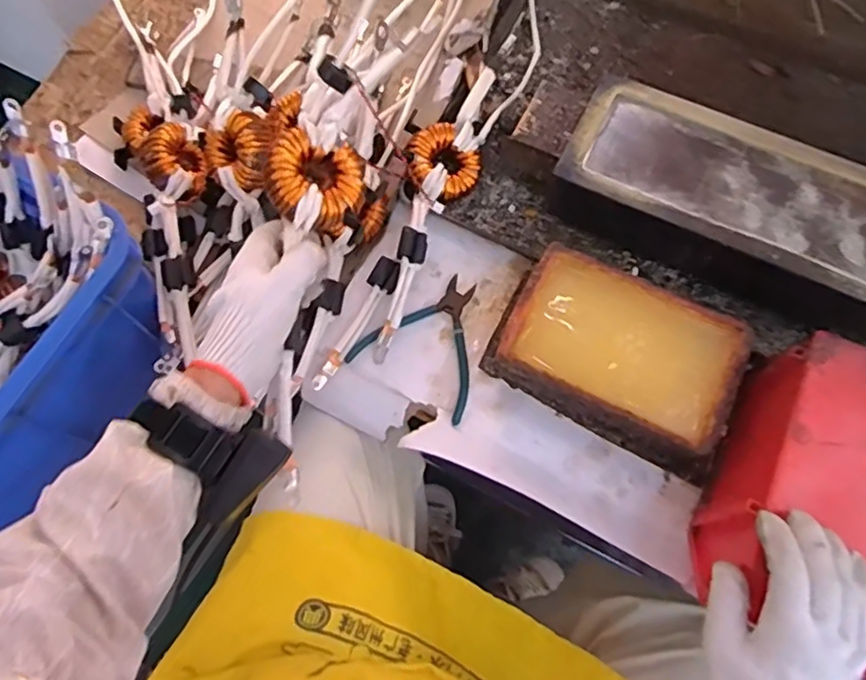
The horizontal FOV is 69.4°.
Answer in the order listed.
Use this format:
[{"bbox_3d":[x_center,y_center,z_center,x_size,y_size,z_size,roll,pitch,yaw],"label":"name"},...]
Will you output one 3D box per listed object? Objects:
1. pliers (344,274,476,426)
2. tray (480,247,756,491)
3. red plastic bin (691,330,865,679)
[{"bbox_3d":[0.003,-0.003,0.622,0.126,0.009,0.133,30,73,11],"label":"pliers"},{"bbox_3d":[0.171,0.014,0.581,0.212,0.071,0.137,26,72,10],"label":"tray"},{"bbox_3d":[0.319,0.125,0.505,0.149,0.115,0.226,24,72,9],"label":"red plastic bin"}]

